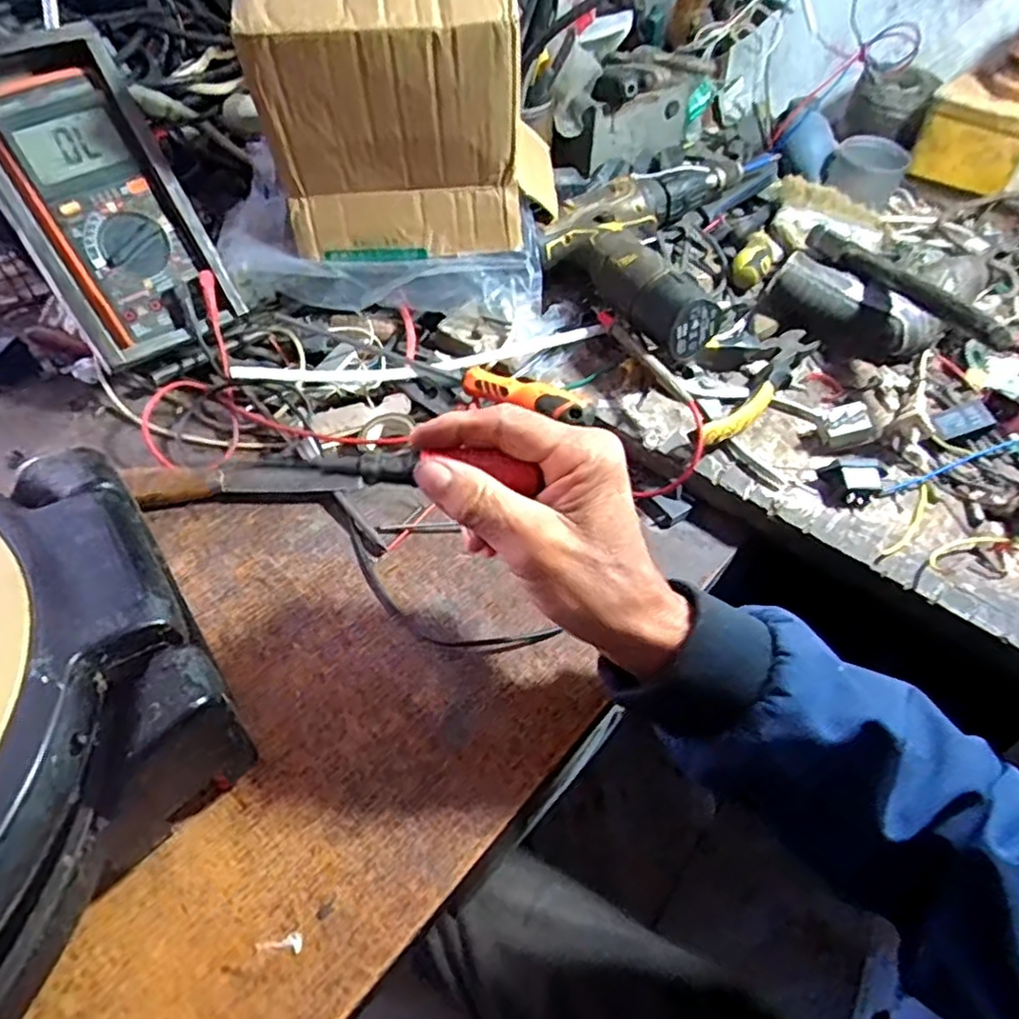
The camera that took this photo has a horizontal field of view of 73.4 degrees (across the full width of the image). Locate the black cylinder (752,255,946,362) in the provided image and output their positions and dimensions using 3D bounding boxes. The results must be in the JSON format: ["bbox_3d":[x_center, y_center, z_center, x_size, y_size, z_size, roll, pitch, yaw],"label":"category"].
[{"bbox_3d":[0.264,-0.157,0.531,0.125,0.049,0.053,31,58,20],"label":"black cylinder"}]

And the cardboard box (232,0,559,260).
[{"bbox_3d":[-0.075,-0.280,0.483,0.184,0.166,0.092,-4,53,-5],"label":"cardboard box"}]

